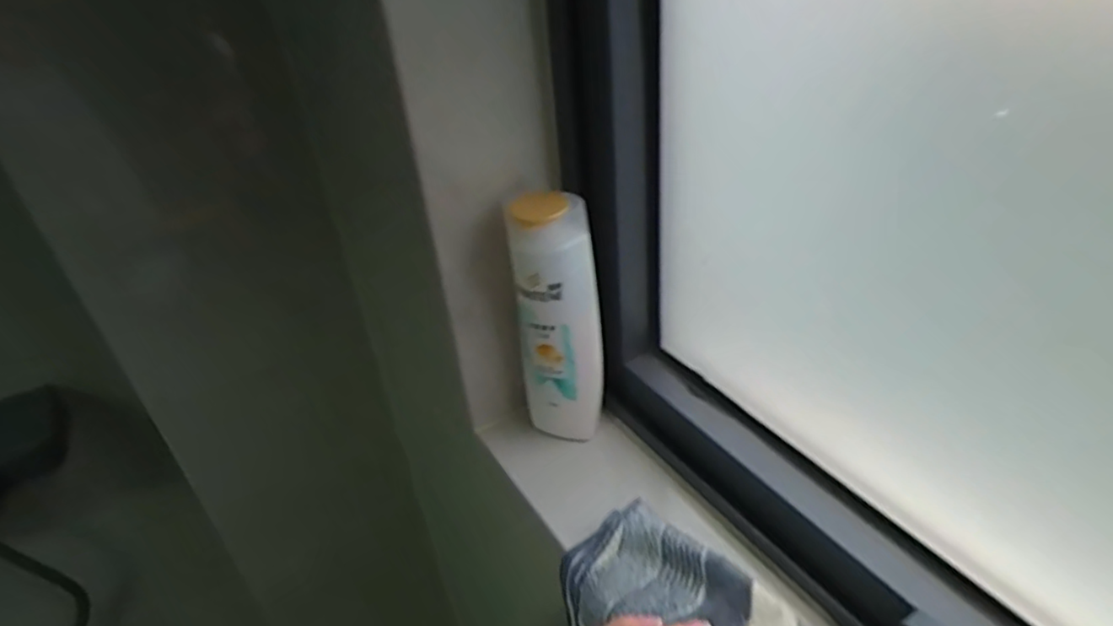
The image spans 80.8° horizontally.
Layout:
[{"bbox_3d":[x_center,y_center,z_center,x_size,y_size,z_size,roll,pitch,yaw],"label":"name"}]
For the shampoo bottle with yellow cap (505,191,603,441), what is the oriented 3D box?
[{"bbox_3d":[0.002,0.012,0.503,0.062,0.203,0.036,-7,31,-1],"label":"shampoo bottle with yellow cap"}]

